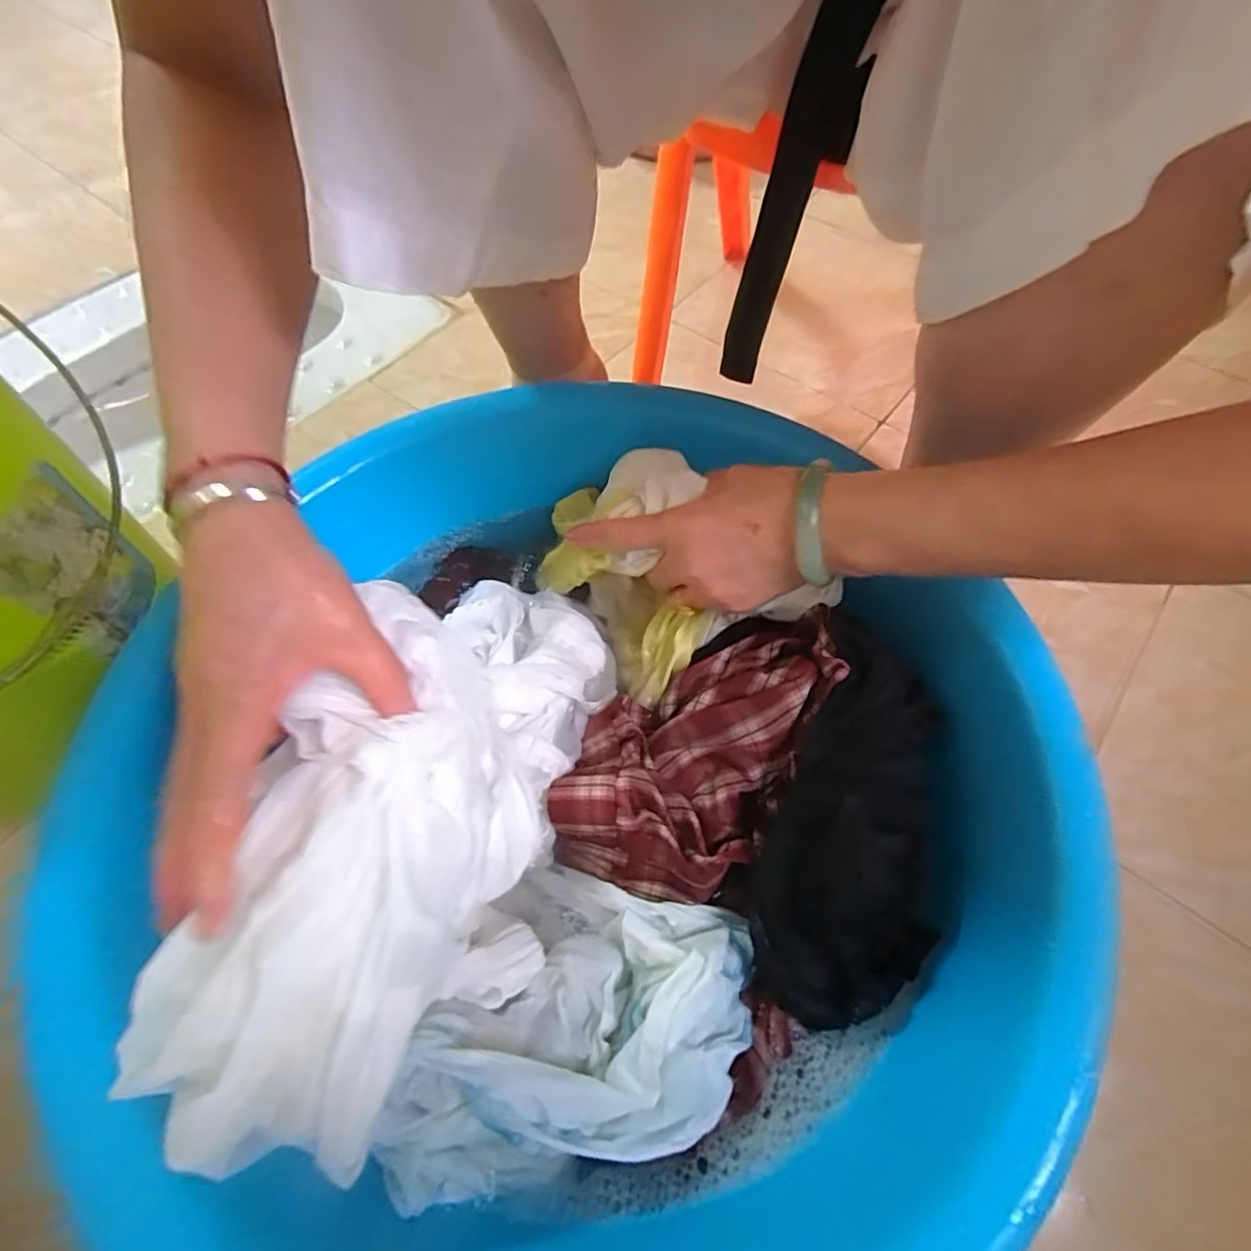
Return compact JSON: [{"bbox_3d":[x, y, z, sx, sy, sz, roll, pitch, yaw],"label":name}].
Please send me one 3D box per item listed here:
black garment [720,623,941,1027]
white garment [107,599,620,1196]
[{"bbox_3d":[0.121,0.098,0.313,0.100,0.048,0.212,16,76,10],"label":"black garment"},{"bbox_3d":[-0.097,0.077,0.306,0.143,0.120,0.310,19,52,3],"label":"white garment"}]

